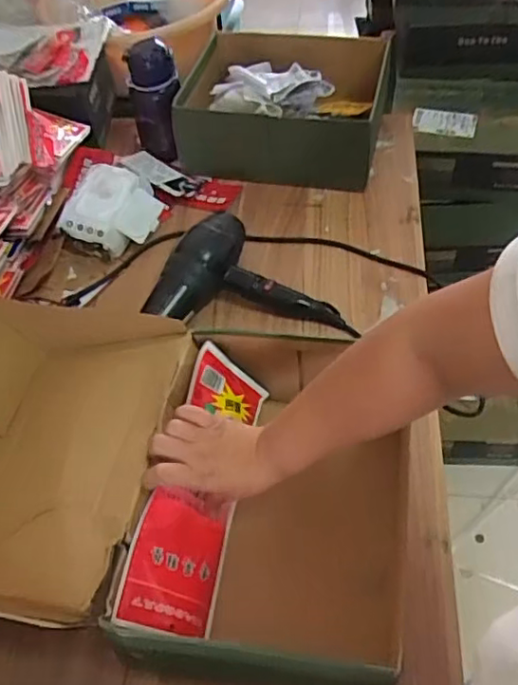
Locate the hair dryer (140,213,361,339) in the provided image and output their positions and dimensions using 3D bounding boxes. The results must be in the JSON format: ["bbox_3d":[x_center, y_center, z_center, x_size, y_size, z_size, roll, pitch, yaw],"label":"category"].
[{"bbox_3d":[-0.016,-0.102,0.842,0.264,0.090,0.162,-4,53,3],"label":"hair dryer"}]

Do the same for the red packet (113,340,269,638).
[{"bbox_3d":[-0.057,0.146,0.636,0.027,0.119,0.298,-22,42,43],"label":"red packet"}]

